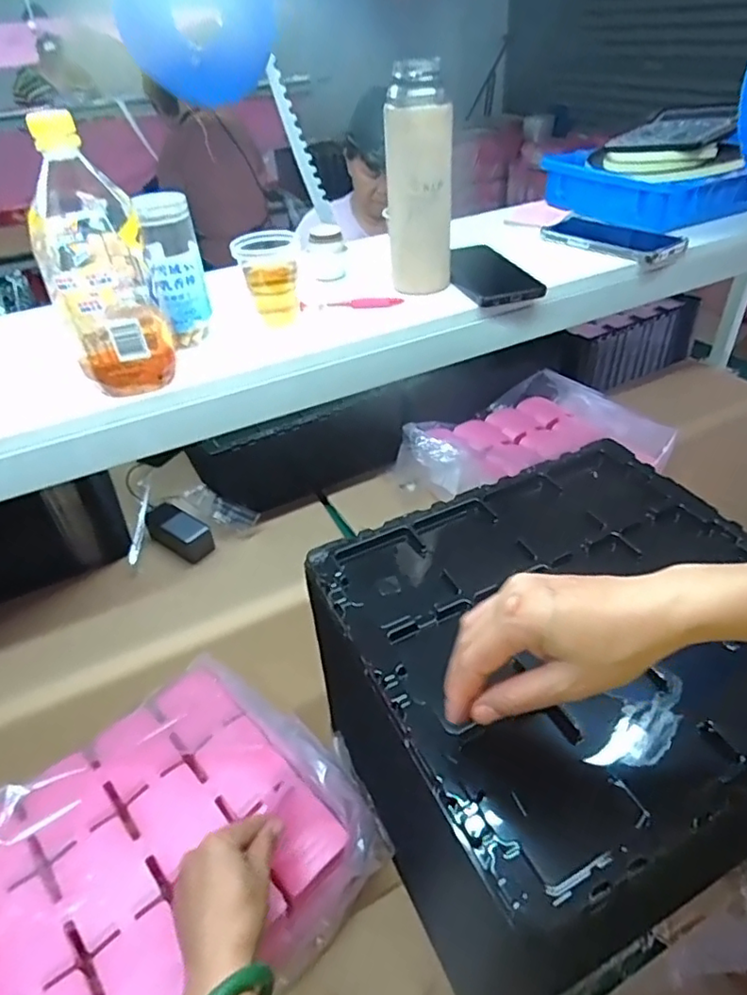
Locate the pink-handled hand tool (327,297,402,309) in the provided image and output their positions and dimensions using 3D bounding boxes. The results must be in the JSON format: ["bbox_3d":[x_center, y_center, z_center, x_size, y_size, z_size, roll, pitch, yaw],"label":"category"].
[{"bbox_3d":[-0.008,-0.210,0.646,0.081,0.014,0.008,1,40,7],"label":"pink-handled hand tool"}]

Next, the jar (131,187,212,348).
[{"bbox_3d":[-0.189,-0.219,0.569,0.051,0.130,0.062,-13,40,-9],"label":"jar"}]

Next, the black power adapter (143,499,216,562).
[{"bbox_3d":[-0.346,0.061,1.053,0.133,0.054,0.063,24,47,30],"label":"black power adapter"}]

